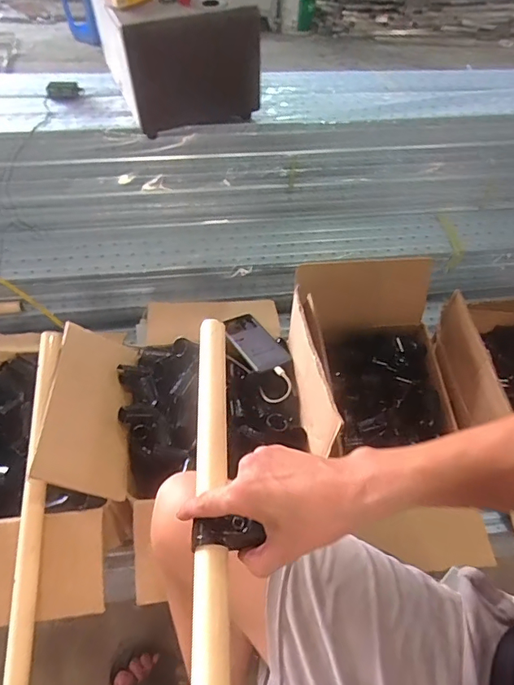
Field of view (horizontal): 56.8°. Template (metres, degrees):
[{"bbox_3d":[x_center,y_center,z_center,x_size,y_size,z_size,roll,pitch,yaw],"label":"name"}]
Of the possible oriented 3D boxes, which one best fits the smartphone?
[{"bbox_3d":[-0.005,-0.003,0.895,0.073,0.012,0.160,-16,41,-26],"label":"smartphone"}]

